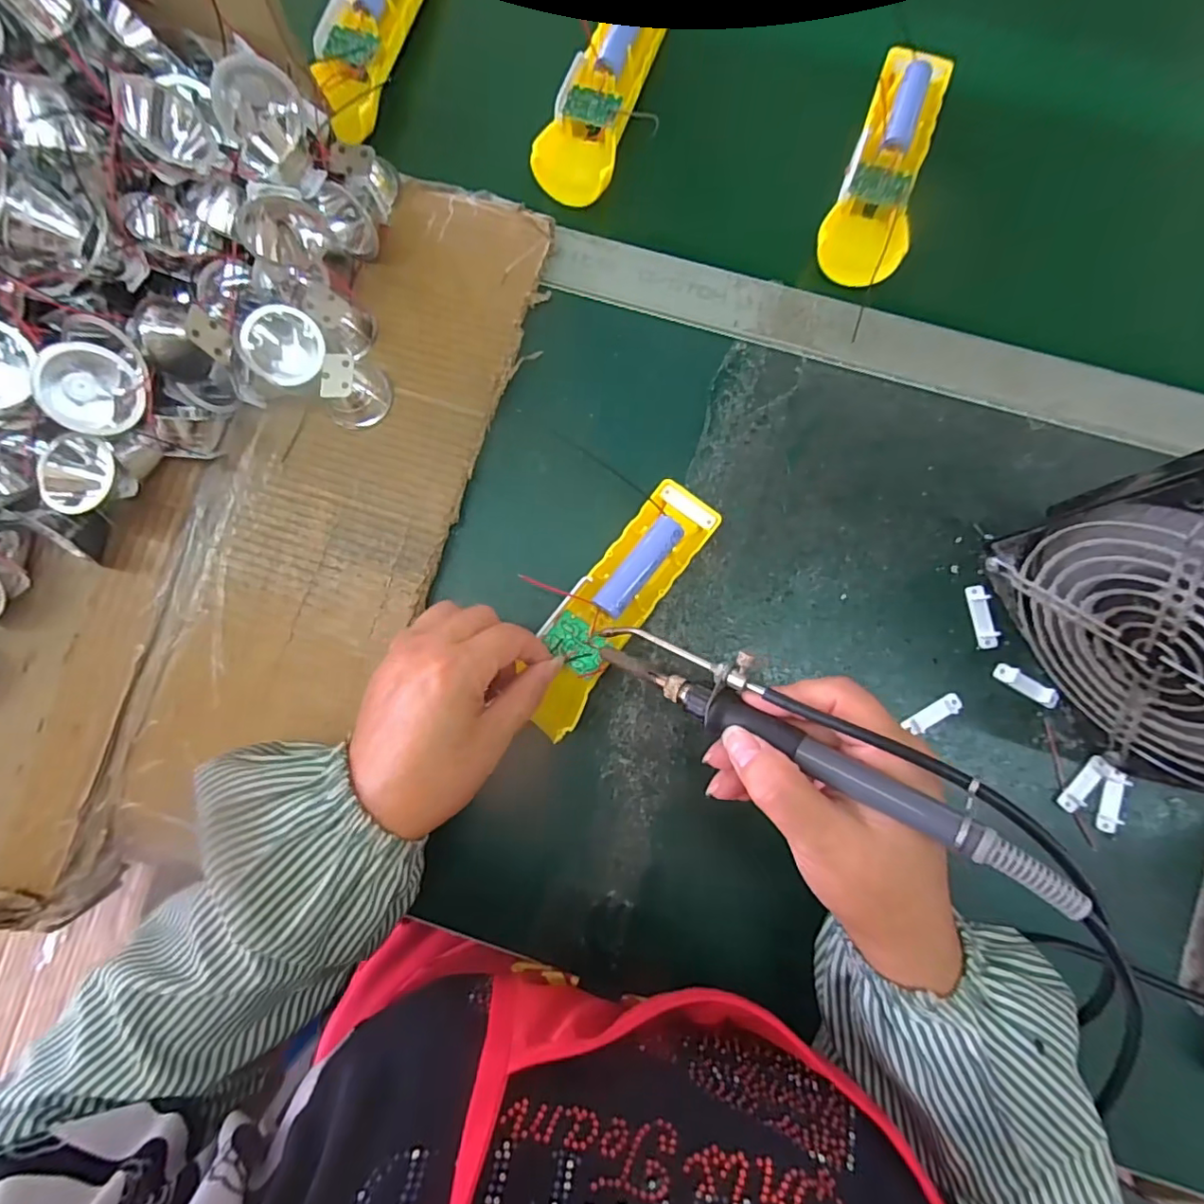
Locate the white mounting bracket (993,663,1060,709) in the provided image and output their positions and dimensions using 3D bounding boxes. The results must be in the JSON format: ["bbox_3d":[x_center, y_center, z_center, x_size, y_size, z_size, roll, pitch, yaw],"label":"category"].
[{"bbox_3d":[0.248,0.049,0.327,0.038,0.006,0.011,31,85,4],"label":"white mounting bracket"}]

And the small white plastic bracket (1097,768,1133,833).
[{"bbox_3d":[0.291,0.114,0.320,0.013,0.005,0.035,13,84,2],"label":"small white plastic bracket"}]

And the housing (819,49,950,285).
[{"bbox_3d":[0.179,-0.271,0.354,0.049,0.022,0.169,21,84,3],"label":"housing"}]

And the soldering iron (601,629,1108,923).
[{"bbox_3d":[0.082,0.053,0.232,0.201,0.027,0.030,25,84,31],"label":"soldering iron"}]

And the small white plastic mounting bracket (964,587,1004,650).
[{"bbox_3d":[0.225,0.009,0.331,0.012,0.005,0.037,-6,84,0],"label":"small white plastic mounting bracket"}]

